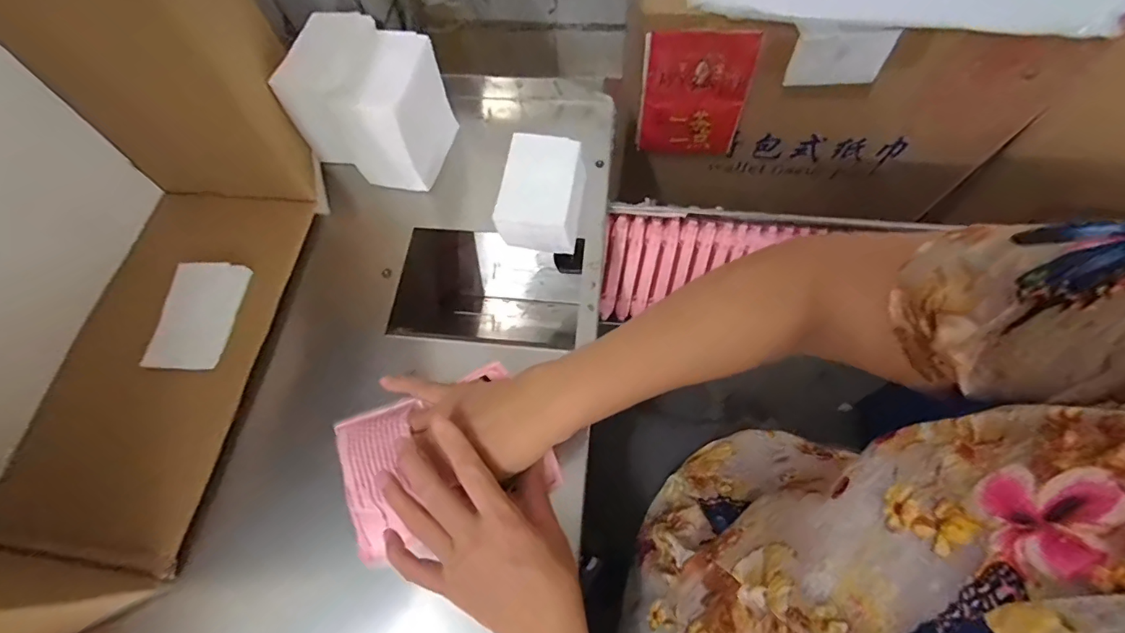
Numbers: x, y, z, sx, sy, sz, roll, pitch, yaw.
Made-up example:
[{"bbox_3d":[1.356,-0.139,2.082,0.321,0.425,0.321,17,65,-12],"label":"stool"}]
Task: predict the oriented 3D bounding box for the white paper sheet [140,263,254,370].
[{"bbox_3d":[-0.330,-0.003,0.441,0.061,0.008,0.106,4,62,-11],"label":"white paper sheet"}]

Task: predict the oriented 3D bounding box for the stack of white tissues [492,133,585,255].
[{"bbox_3d":[-0.019,-0.119,0.474,0.076,0.045,0.103,7,66,5],"label":"stack of white tissues"}]

